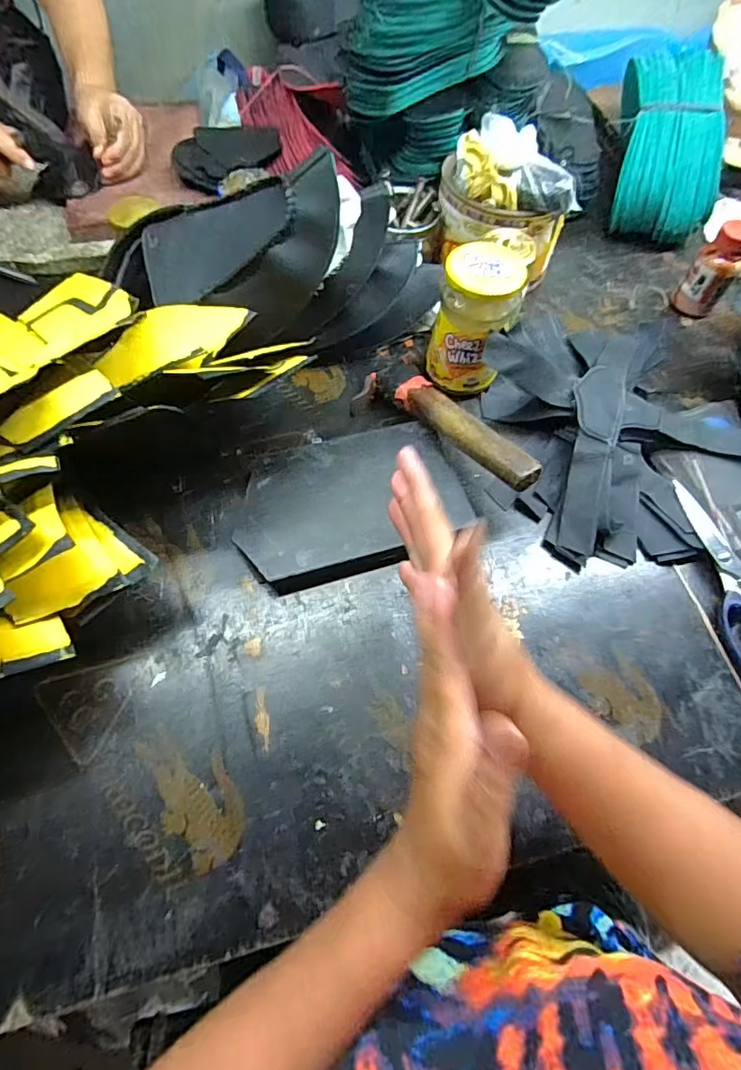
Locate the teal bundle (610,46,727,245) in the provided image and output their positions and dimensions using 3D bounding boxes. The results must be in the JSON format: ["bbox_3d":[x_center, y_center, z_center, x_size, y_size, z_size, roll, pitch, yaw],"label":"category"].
[{"bbox_3d":[0.398,-0.532,0.709,0.124,0.090,0.268,7,82,2],"label":"teal bundle"}]

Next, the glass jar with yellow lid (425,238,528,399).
[{"bbox_3d":[0.104,-0.215,0.526,0.077,0.122,0.074,14,62,6],"label":"glass jar with yellow lid"}]

